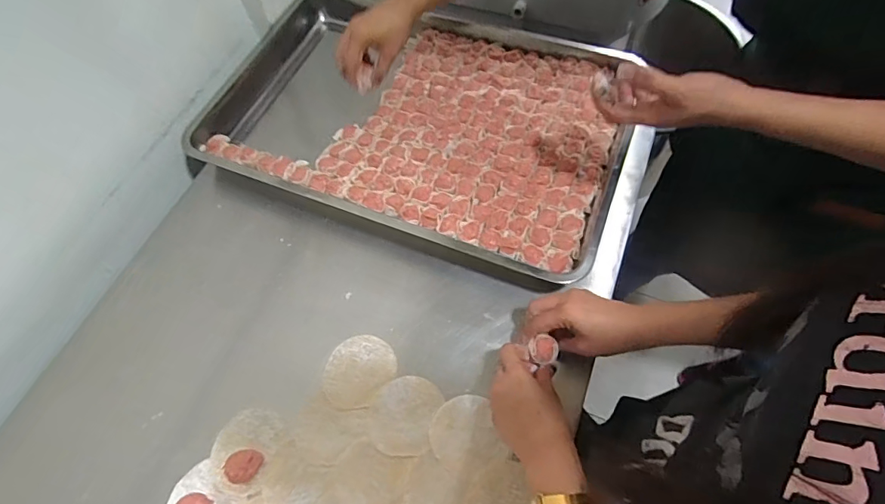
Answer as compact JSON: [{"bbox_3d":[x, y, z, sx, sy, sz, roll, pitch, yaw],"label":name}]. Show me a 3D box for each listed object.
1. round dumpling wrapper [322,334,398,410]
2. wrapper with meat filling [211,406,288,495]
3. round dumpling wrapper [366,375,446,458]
[{"bbox_3d":[-0.099,0.138,0.532,0.072,0.004,0.086,34,68,19],"label":"round dumpling wrapper"},{"bbox_3d":[-0.214,0.210,0.490,0.073,0.022,0.082,20,64,14],"label":"wrapper with meat filling"},{"bbox_3d":[-0.044,0.181,0.510,0.074,0.004,0.084,13,63,10],"label":"round dumpling wrapper"}]

